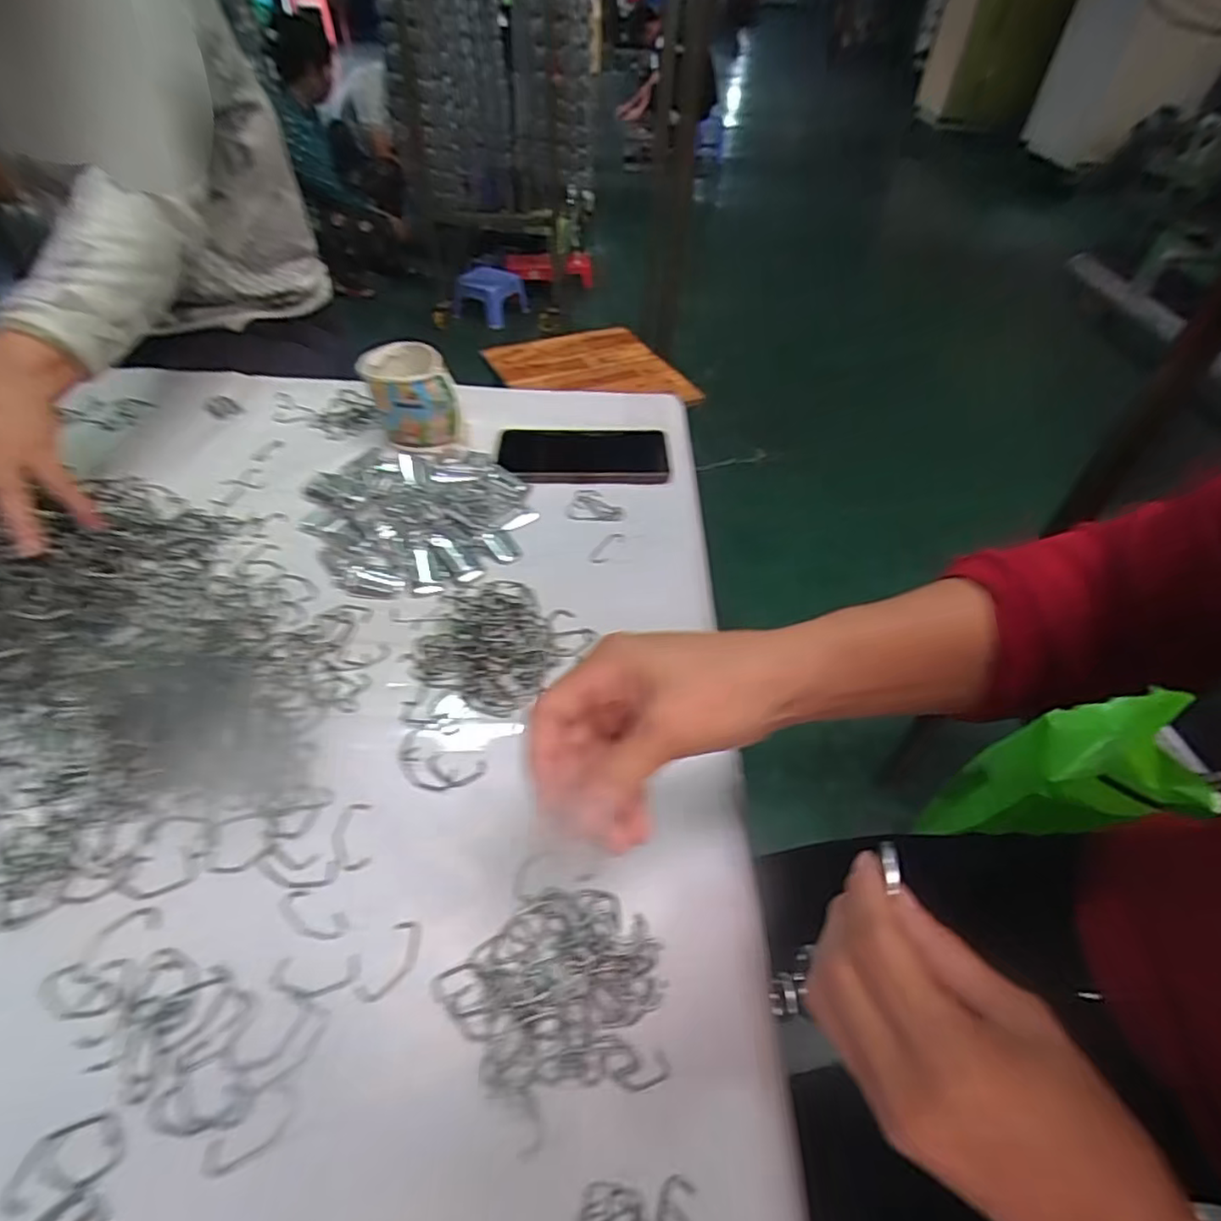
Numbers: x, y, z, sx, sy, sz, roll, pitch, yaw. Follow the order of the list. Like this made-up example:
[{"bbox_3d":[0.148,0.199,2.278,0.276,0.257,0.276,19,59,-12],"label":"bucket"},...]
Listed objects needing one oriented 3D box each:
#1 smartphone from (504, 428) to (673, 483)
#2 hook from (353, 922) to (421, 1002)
[{"bbox_3d":[-0.026,-0.151,0.622,0.159,0.012,0.082,2,46,-2],"label":"smartphone"},{"bbox_3d":[-0.108,0.174,0.318,0.020,0.004,0.039,16,48,12],"label":"hook"}]

